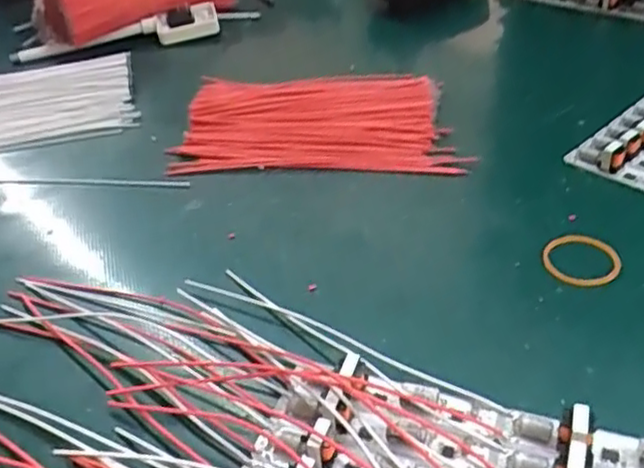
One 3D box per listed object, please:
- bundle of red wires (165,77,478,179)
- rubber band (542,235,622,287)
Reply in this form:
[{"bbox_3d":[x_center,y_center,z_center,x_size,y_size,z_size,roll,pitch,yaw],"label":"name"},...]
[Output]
[{"bbox_3d":[-0.002,-0.067,0.399,0.158,0.014,0.093,1,39,9],"label":"bundle of red wires"},{"bbox_3d":[0.112,0.011,0.287,0.032,0.004,0.031,-9,38,-4],"label":"rubber band"}]

